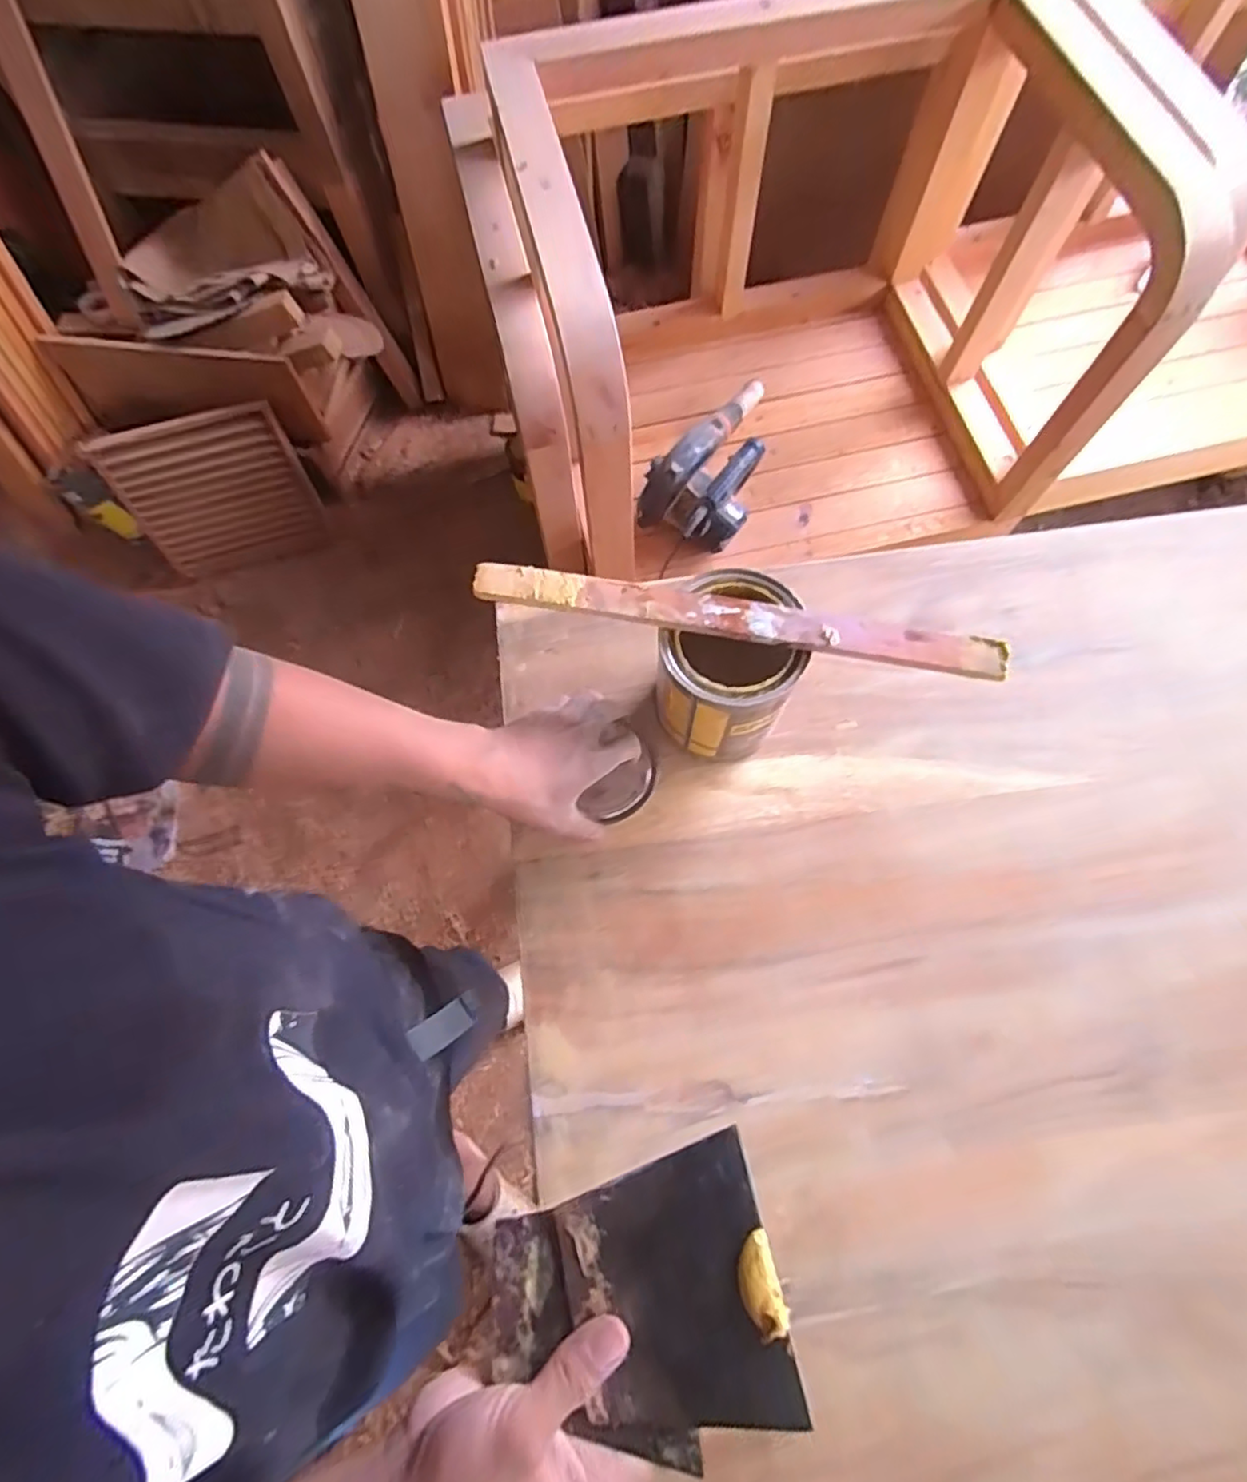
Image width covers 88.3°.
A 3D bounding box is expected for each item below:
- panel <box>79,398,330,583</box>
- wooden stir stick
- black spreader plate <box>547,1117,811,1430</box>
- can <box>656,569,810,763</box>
[{"bbox_3d":[-0.908,-0.547,1.445,0.383,0.330,0.030,-15,50,-2],"label":"panel"},{"bbox_3d":[0.074,-0.085,0.437,0.355,0.011,0.030,11,73,3],"label":"wooden stir stick"},{"bbox_3d":[0.021,0.259,0.305,0.098,0.008,0.108,-16,73,6],"label":"black spreader plate"},{"bbox_3d":[0.076,-0.053,0.499,0.096,0.136,0.103,0,72,1],"label":"can"}]

